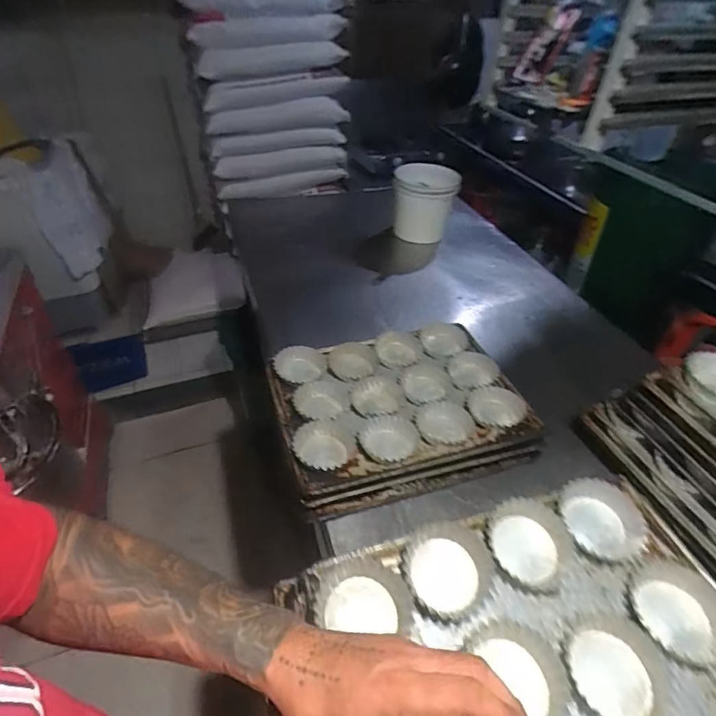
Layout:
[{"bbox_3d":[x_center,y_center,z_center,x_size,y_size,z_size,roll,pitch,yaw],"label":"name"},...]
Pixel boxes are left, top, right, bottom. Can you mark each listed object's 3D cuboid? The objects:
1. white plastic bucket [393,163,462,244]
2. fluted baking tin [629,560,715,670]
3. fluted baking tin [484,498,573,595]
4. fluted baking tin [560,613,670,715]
[{"bbox_3d":[0.210,-0.499,1.482,0.191,0.209,0.189,2,41,-2],"label":"white plastic bucket"},{"bbox_3d":[0.350,0.275,0.494,0.095,0.020,0.108,30,48,27],"label":"fluted baking tin"},{"bbox_3d":[0.203,0.219,0.544,0.095,0.041,0.102,2,41,-2],"label":"fluted baking tin"},{"bbox_3d":[0.250,0.313,0.456,0.094,0.028,0.103,2,41,-2],"label":"fluted baking tin"}]

